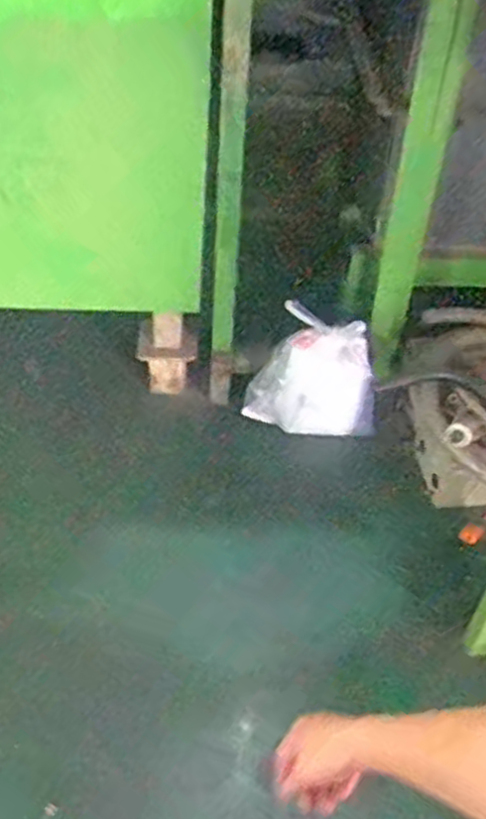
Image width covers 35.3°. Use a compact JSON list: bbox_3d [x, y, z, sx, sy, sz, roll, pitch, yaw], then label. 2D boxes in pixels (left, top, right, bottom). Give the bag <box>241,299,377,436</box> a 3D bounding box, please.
[{"bbox_3d":[0.195,-0.091,1.955,0.326,0.311,0.153,19,44,14],"label":"bag"}]

